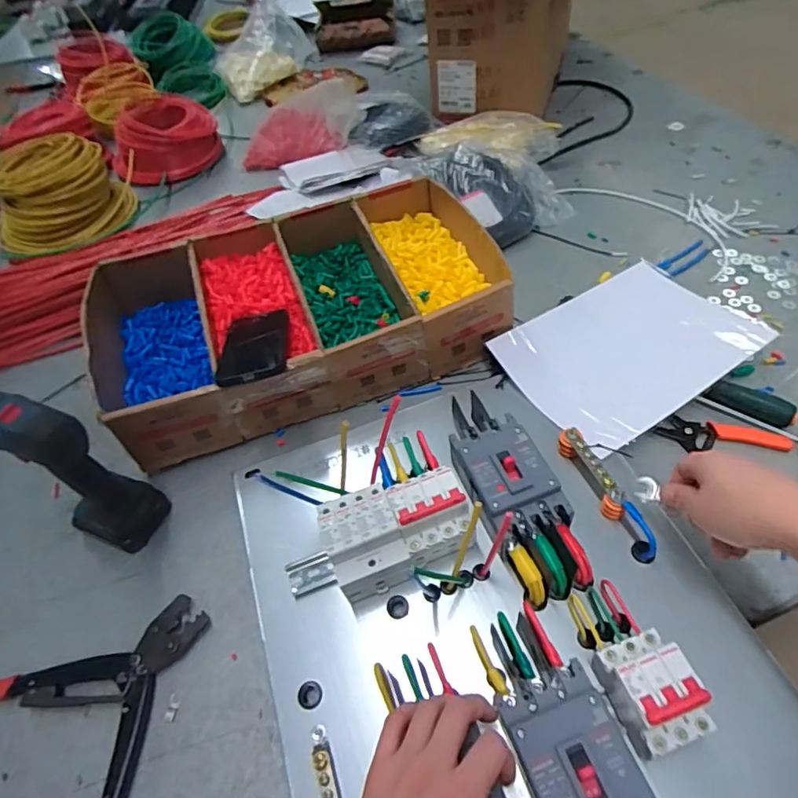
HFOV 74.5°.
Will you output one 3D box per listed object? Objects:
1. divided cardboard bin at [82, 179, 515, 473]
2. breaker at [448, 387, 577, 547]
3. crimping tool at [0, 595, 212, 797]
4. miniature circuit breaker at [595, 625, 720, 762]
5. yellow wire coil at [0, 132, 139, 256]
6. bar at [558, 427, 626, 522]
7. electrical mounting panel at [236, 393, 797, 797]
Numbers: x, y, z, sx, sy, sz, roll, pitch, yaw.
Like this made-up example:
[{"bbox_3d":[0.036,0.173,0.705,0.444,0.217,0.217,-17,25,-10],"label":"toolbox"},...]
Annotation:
[{"bbox_3d":[-0.138,-0.123,0.722,0.520,0.112,0.306,-16,52,-9],"label":"divided cardboard bin"},{"bbox_3d":[0.098,0.069,0.555,0.080,0.071,0.176,-18,53,-8],"label":"breaker"},{"bbox_3d":[-0.324,0.303,0.471,0.224,0.021,0.255,4,52,7],"label":"crimping tool"},{"bbox_3d":[0.195,0.231,0.414,0.057,0.077,0.079,-18,52,-9],"label":"miniature circuit breaker"},{"bbox_3d":[-0.641,-0.382,0.976,0.211,0.111,0.211,-2,51,3],"label":"yellow wire coil"},{"bbox_3d":[0.203,0.080,0.557,0.018,0.038,0.104,-16,52,-9],"label":"bar"},{"bbox_3d":[0.081,0.181,0.488,0.421,0.096,0.484,-18,52,-10],"label":"electrical mounting panel"}]

